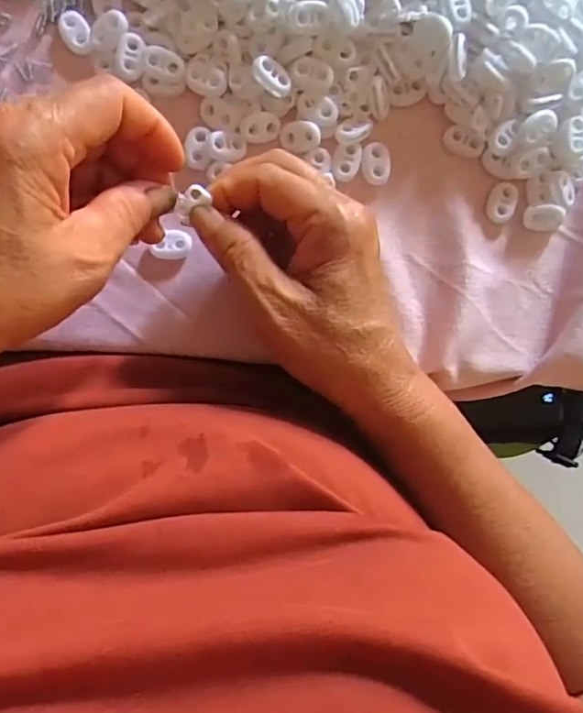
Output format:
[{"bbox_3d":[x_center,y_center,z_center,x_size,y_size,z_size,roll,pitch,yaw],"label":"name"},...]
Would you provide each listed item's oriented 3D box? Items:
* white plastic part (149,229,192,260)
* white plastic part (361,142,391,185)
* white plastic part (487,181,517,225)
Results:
[{"bbox_3d":[-0.064,-0.060,0.301,0.022,0.005,0.014,-15,91,-3],"label":"white plastic part"},{"bbox_3d":[0.046,-0.105,0.308,0.015,0.007,0.023,1,90,-3],"label":"white plastic part"},{"bbox_3d":[0.116,-0.085,0.310,0.015,0.004,0.023,12,89,-3],"label":"white plastic part"}]

